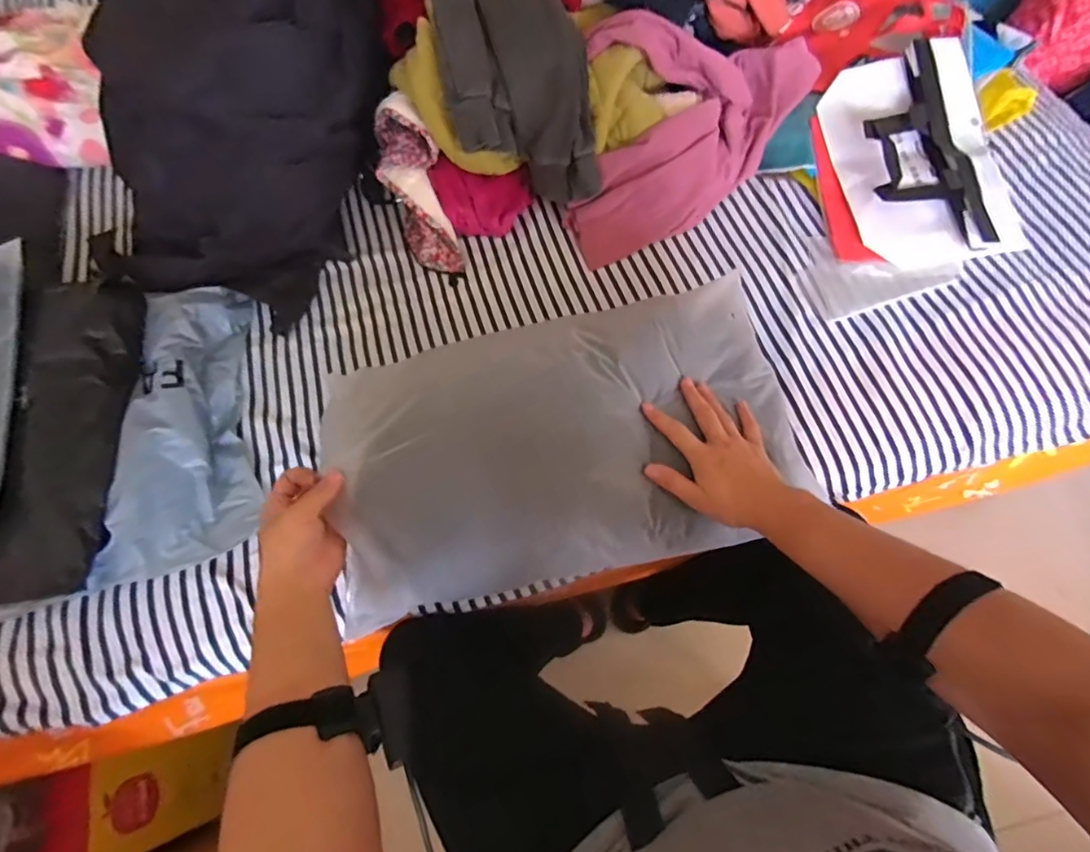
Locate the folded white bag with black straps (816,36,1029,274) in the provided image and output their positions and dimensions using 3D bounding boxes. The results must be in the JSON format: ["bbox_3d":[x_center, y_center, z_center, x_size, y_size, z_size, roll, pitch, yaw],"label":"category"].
[{"bbox_3d":[0.566,-0.410,0.784,0.222,0.039,0.345,-11,75,-3],"label":"folded white bag with black straps"}]

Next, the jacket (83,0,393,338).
[{"bbox_3d":[-0.439,-0.468,0.750,0.372,0.297,0.537,-4,68,1],"label":"jacket"}]

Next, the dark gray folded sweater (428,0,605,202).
[{"bbox_3d":[-0.045,-0.482,0.772,0.192,0.202,0.272,-15,68,-3],"label":"dark gray folded sweater"}]

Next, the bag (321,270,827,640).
[{"bbox_3d":[0.035,0.014,0.575,0.527,0.088,0.283,-15,75,-4],"label":"bag"}]

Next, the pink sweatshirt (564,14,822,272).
[{"bbox_3d":[0.235,-0.462,0.784,0.461,0.207,0.209,-25,69,-6],"label":"pink sweatshirt"}]

